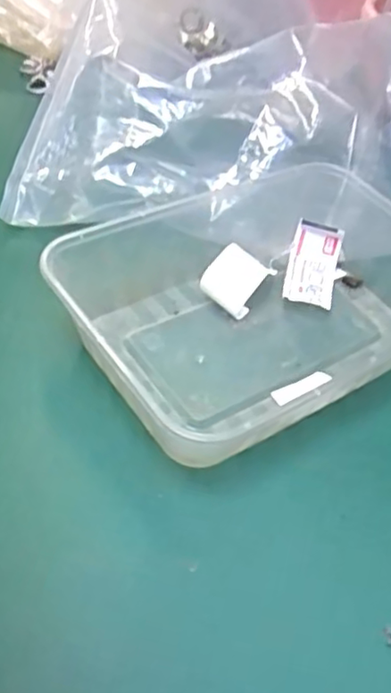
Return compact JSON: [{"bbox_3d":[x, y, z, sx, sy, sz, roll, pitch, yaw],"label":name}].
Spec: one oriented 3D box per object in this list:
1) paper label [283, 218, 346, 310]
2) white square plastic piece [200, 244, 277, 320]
[{"bbox_3d":[0.077,-0.053,0.411,0.033,0.028,0.047,14,45,6],"label":"paper label"},{"bbox_3d":[0.024,-0.039,0.389,0.032,0.022,0.036,29,48,20],"label":"white square plastic piece"}]

